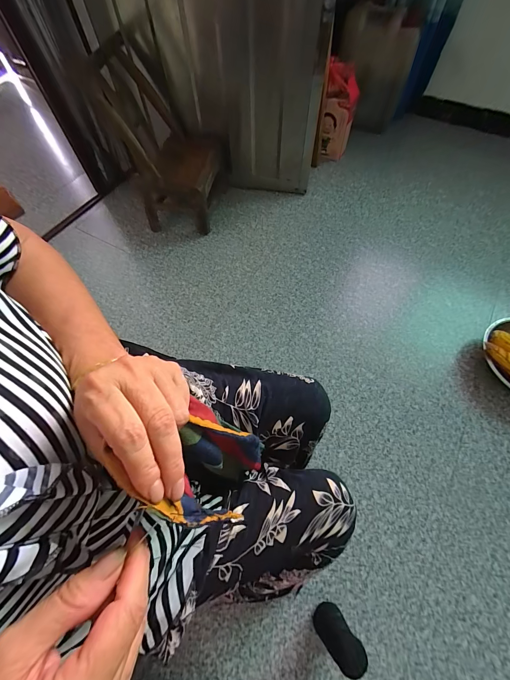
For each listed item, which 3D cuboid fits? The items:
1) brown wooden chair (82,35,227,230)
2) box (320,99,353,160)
[{"bbox_3d":[-0.314,-0.658,1.012,0.346,0.473,0.328,-1,62,2],"label":"brown wooden chair"},{"bbox_3d":[0.376,-0.971,1.338,0.132,0.238,0.102,12,63,9],"label":"box"}]

